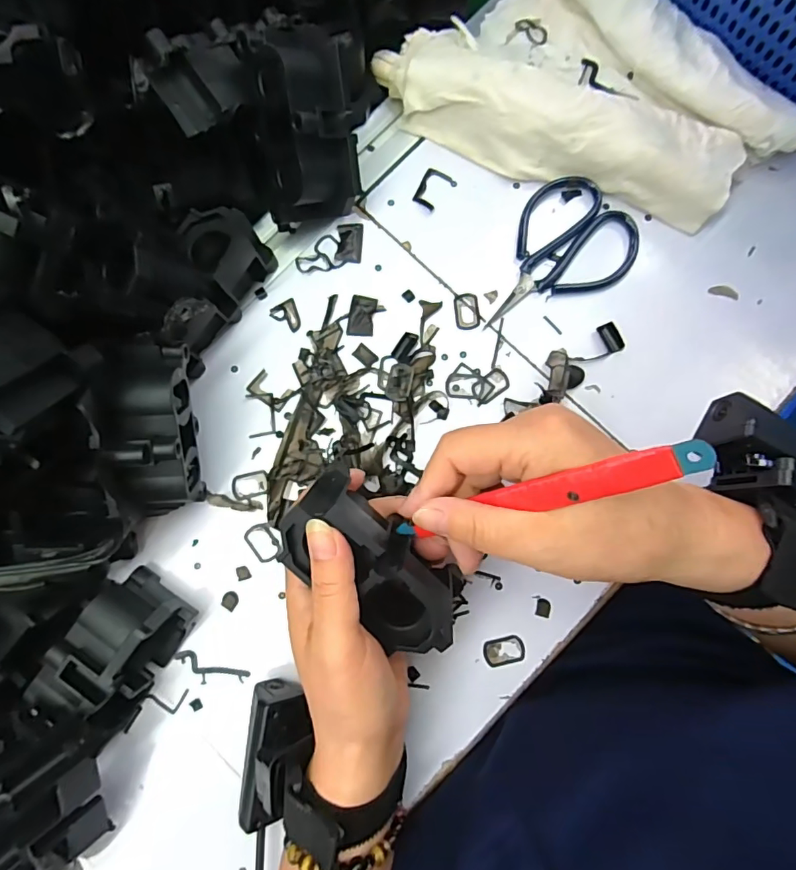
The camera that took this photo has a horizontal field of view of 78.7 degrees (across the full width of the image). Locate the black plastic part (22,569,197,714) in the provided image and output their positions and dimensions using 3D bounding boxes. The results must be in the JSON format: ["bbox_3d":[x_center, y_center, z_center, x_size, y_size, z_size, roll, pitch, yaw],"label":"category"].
[{"bbox_3d":[-0.164,0.125,0.285,0.052,0.049,0.077,31,85,5],"label":"black plastic part"}]

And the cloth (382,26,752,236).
[{"bbox_3d":[0.104,-0.213,0.322,0.237,0.034,0.074,25,85,5],"label":"cloth"}]

